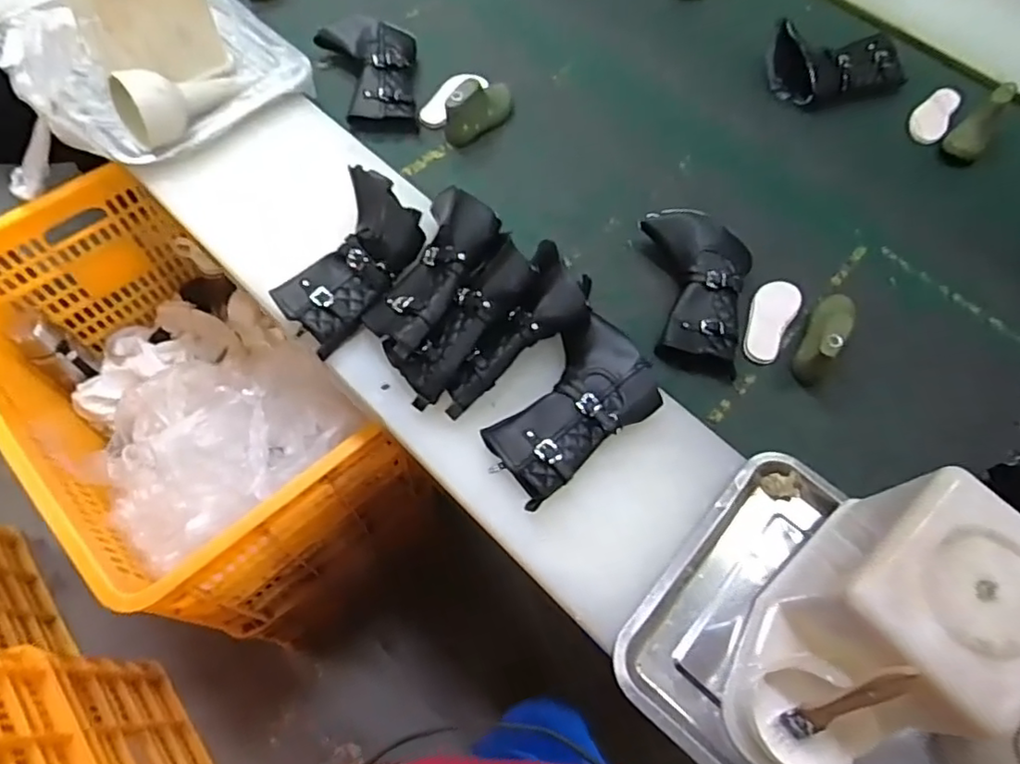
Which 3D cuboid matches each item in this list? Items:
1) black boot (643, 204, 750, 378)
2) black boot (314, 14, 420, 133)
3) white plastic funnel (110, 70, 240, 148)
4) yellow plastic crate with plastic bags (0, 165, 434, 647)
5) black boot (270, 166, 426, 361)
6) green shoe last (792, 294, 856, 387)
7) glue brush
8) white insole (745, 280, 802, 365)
[{"bbox_3d":[0.242,-0.111,0.780,0.129,0.057,0.216,1,75,-2],"label":"black boot"},{"bbox_3d":[-0.214,-0.452,0.930,0.148,0.068,0.206,-3,63,-4],"label":"black boot"},{"bbox_3d":[-0.409,-0.359,0.769,0.147,0.064,0.070,-35,70,-18],"label":"white plastic funnel"},{"bbox_3d":[-0.492,0.023,0.915,0.331,0.312,0.603,-39,71,-20],"label":"yellow plastic crate with plastic bags"},{"bbox_3d":[-0.179,-0.134,0.695,0.108,0.058,0.206,27,79,11],"label":"black boot"},{"bbox_3d":[0.388,-0.064,0.761,0.036,0.074,0.130,28,65,12],"label":"green shoe last"},{"bbox_3d":[0.250,0.238,0.461,0.010,0.123,0.021,-21,62,-46],"label":"glue brush"},{"bbox_3d":[0.330,-0.081,0.791,0.051,0.012,0.128,28,65,11],"label":"white insole"}]

